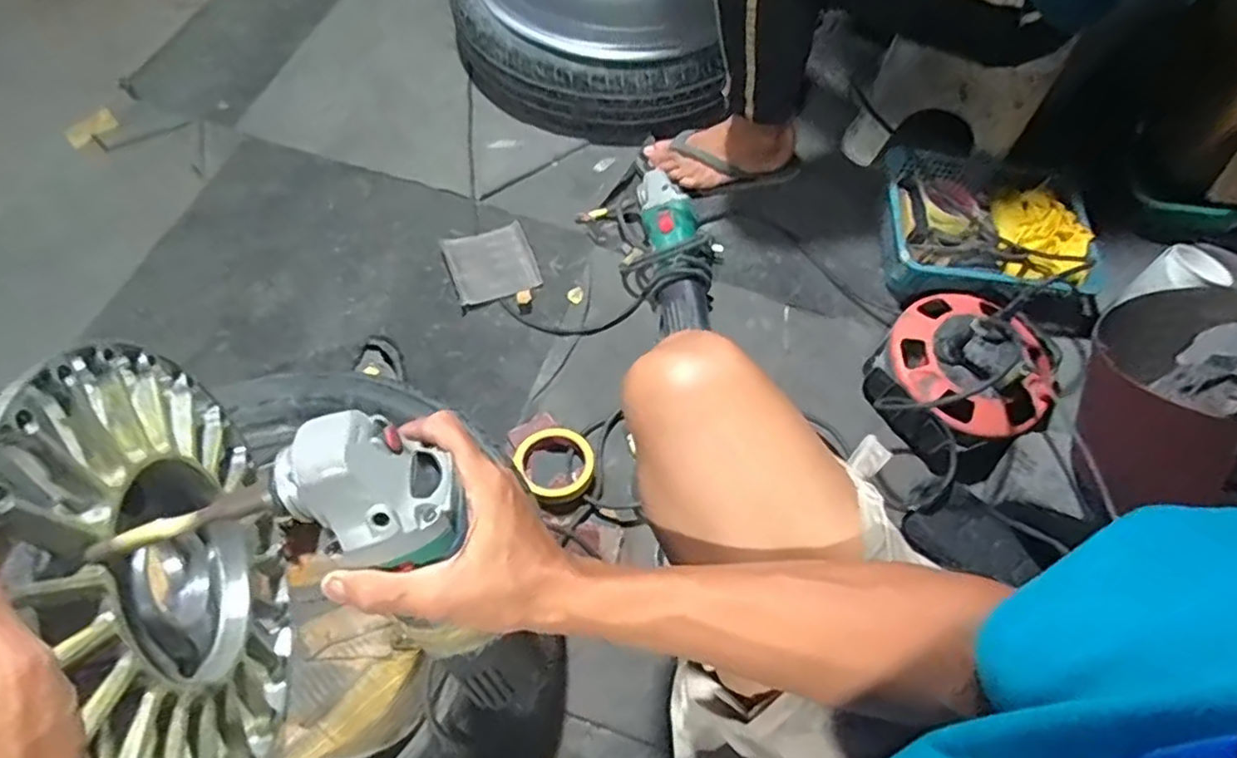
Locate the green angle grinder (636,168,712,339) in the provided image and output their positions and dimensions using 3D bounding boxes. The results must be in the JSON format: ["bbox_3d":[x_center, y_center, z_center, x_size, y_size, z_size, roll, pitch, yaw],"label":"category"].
[{"bbox_3d":[0.089,-0.172,0.931,0.095,0.085,0.256,-4,63,-6],"label":"green angle grinder"}]

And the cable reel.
[{"bbox_3d":[0.437,-0.009,0.837,0.237,0.119,0.197,-40,72,-21],"label":"cable reel"}]

